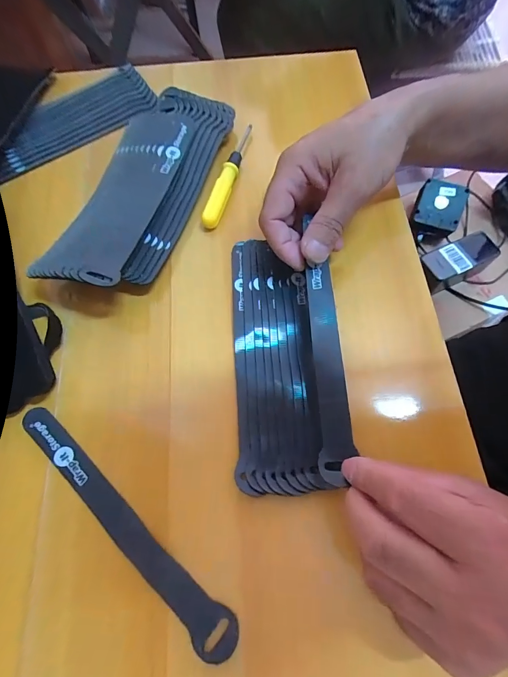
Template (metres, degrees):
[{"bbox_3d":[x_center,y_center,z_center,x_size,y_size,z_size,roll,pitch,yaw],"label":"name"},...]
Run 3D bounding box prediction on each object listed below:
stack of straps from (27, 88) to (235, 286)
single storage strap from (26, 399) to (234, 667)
[{"bbox_3d":[-0.094,-0.140,0.306,0.103,0.036,0.237,11,69,5],"label":"stack of straps"},{"bbox_3d":[-0.088,0.118,0.226,0.195,0.007,0.025,39,72,15],"label":"single storage strap"}]

